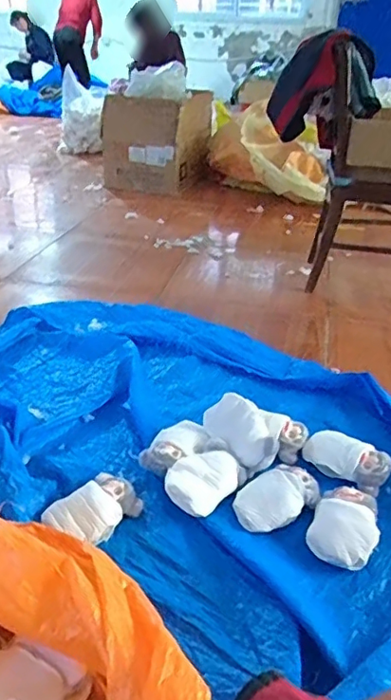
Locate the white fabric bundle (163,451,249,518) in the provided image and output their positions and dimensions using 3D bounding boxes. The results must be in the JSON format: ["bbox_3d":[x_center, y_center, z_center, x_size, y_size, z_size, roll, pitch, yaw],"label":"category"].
[{"bbox_3d":[0.018,0.262,1.113,0.117,0.056,0.179,25,38,30],"label":"white fabric bundle"}]

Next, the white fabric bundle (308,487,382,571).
[{"bbox_3d":[0.284,0.325,1.022,0.115,0.052,0.159,15,34,18],"label":"white fabric bundle"}]

